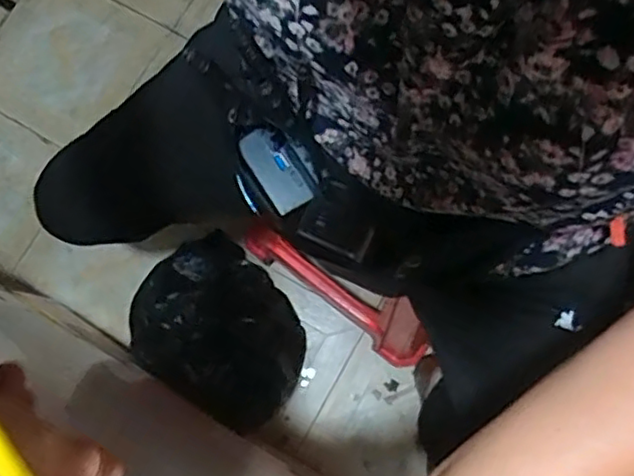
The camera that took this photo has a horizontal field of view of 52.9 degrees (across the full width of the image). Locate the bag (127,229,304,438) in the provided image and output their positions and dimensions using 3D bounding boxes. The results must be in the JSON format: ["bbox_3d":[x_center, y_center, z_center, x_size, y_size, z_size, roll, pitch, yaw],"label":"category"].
[{"bbox_3d":[-0.159,0.142,1.035,0.311,0.132,0.238,37,81,7],"label":"bag"}]

